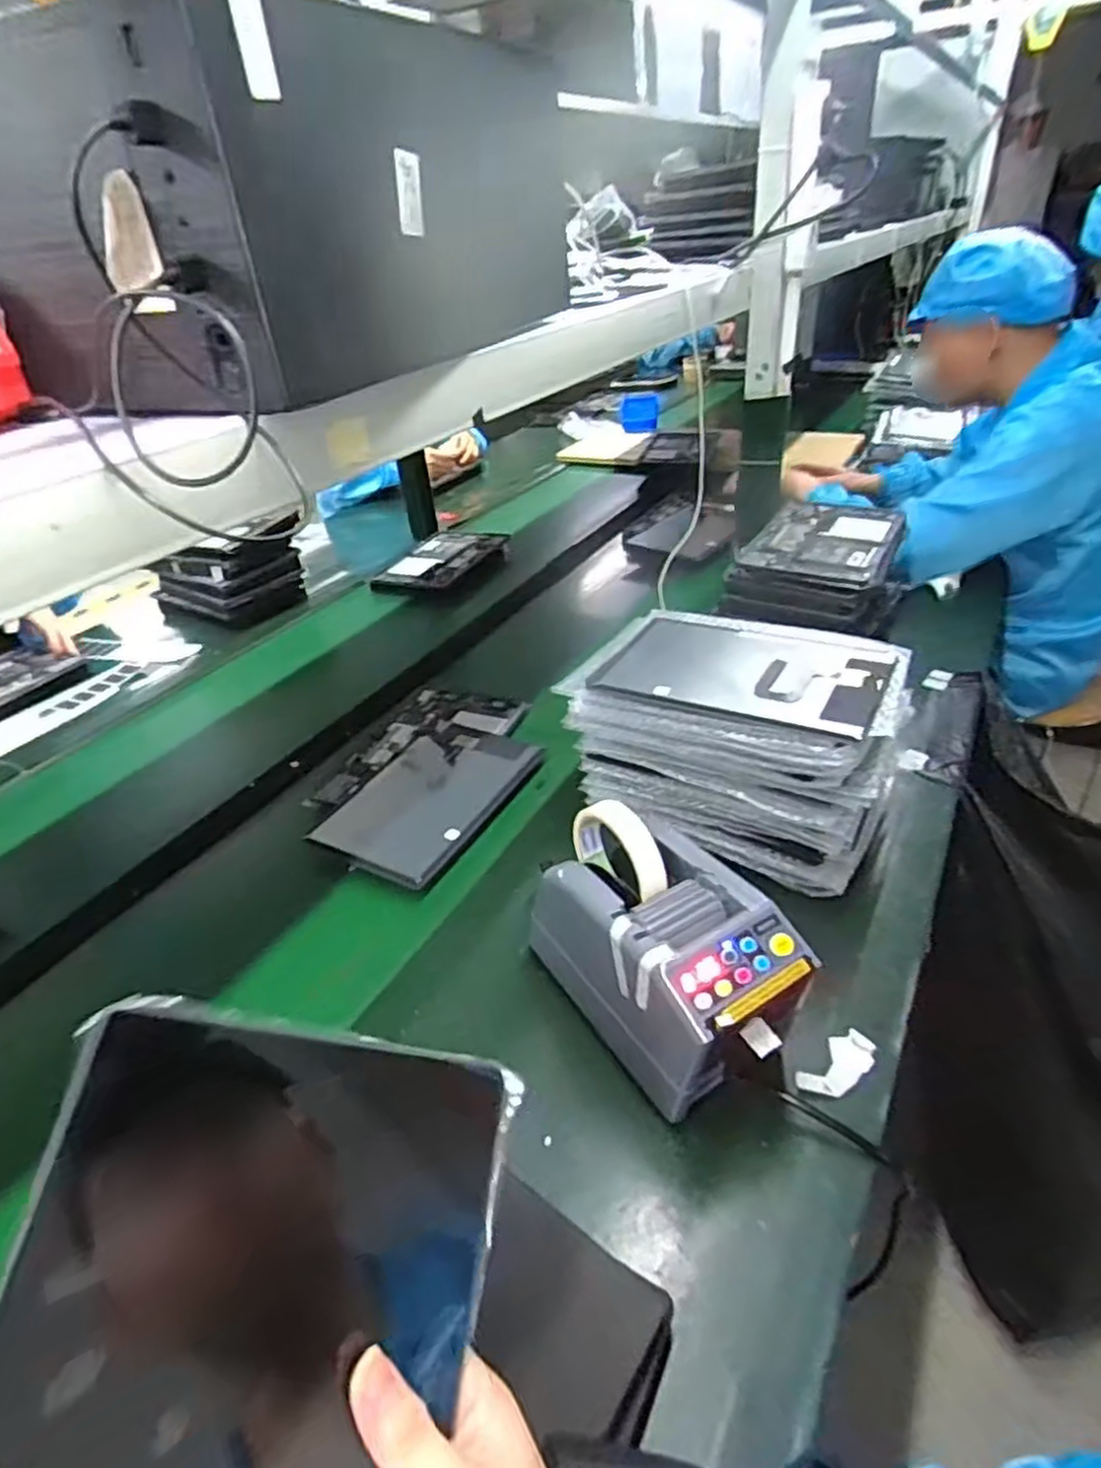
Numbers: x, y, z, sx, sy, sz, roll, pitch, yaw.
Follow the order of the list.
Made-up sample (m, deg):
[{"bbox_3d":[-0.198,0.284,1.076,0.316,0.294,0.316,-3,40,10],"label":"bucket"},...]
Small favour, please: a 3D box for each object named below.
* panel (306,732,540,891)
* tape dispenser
[{"bbox_3d":[-0.132,0.065,0.829,0.165,0.017,0.235,17,40,30],"label":"panel"},{"bbox_3d":[0.082,0.160,0.564,0.114,0.166,0.201,-25,38,-25],"label":"tape dispenser"}]

